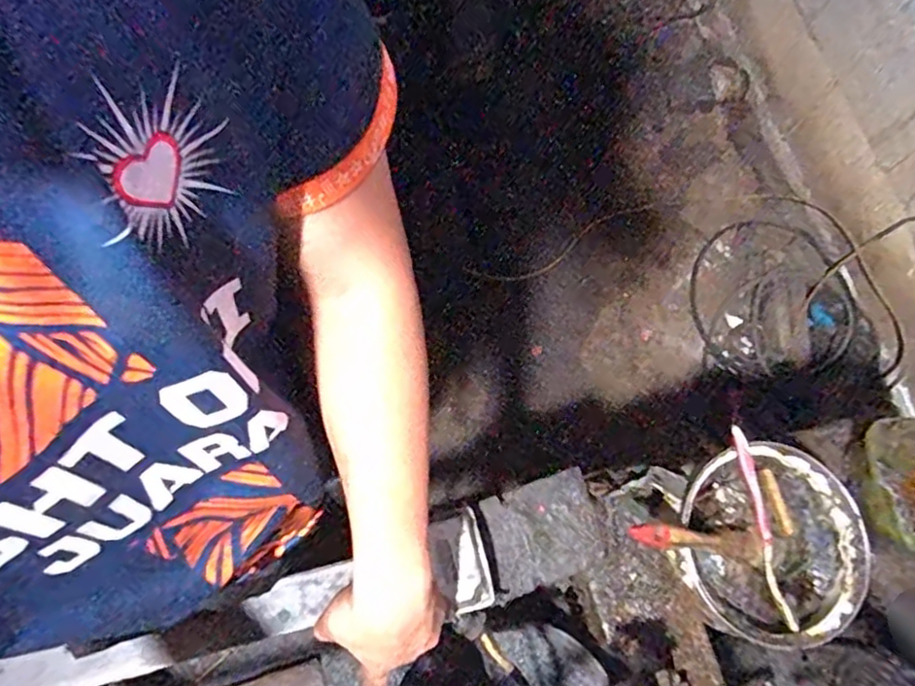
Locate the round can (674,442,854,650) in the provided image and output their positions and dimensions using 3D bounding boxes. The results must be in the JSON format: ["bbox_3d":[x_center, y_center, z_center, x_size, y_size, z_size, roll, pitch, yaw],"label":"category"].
[{"bbox_3d":[0.291,0.189,0.596,0.172,0.059,0.176,2,71,-5],"label":"round can"}]

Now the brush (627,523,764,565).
[{"bbox_3d":[0.214,0.174,0.551,0.145,0.017,0.026,14,67,-24],"label":"brush"}]

